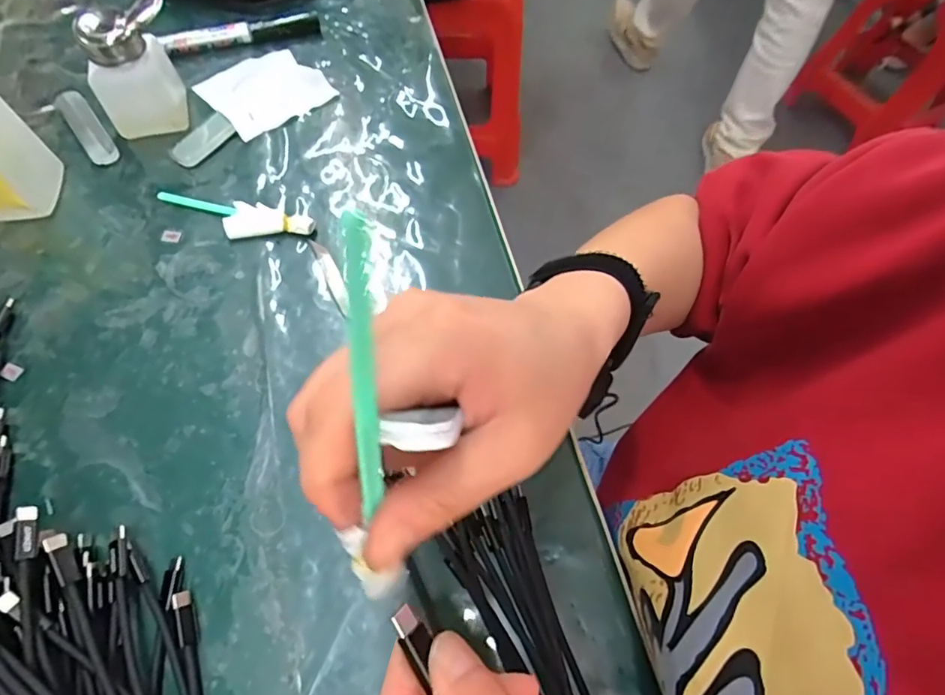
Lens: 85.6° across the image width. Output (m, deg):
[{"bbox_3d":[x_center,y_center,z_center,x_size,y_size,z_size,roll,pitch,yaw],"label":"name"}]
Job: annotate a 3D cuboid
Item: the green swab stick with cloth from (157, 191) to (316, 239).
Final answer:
[{"bbox_3d":[-0.176,-0.095,0.376,0.116,0.011,0.028,8,64,1],"label":"green swab stick with cloth"}]

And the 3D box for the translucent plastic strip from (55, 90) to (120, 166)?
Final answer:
[{"bbox_3d":[-0.308,-0.176,0.407,0.021,0.010,0.086,-36,71,-18],"label":"translucent plastic strip"}]

